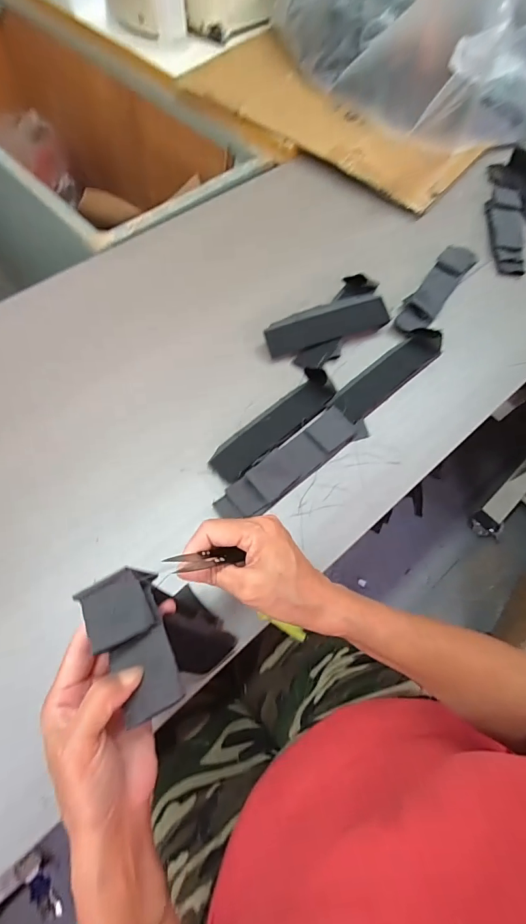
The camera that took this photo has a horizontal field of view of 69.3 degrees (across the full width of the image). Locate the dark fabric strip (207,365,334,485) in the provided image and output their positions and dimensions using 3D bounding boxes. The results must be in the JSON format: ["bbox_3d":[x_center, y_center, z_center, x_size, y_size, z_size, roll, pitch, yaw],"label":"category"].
[{"bbox_3d":[0.015,-0.047,0.476,0.182,0.024,0.048,-43,94,-12],"label":"dark fabric strip"}]

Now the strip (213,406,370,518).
[{"bbox_3d":[0.038,0.002,0.466,0.211,0.025,0.049,-36,72,-17],"label":"strip"}]

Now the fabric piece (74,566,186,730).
[{"bbox_3d":[-0.091,0.125,0.266,0.049,0.029,0.095,-26,77,-13],"label":"fabric piece"}]

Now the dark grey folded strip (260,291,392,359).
[{"bbox_3d":[0.092,-0.201,0.540,0.183,0.031,0.046,-20,68,-11],"label":"dark grey folded strip"}]

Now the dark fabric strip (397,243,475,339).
[{"bbox_3d":[0.267,-0.269,0.579,0.051,0.018,0.217,34,68,12],"label":"dark fabric strip"}]

